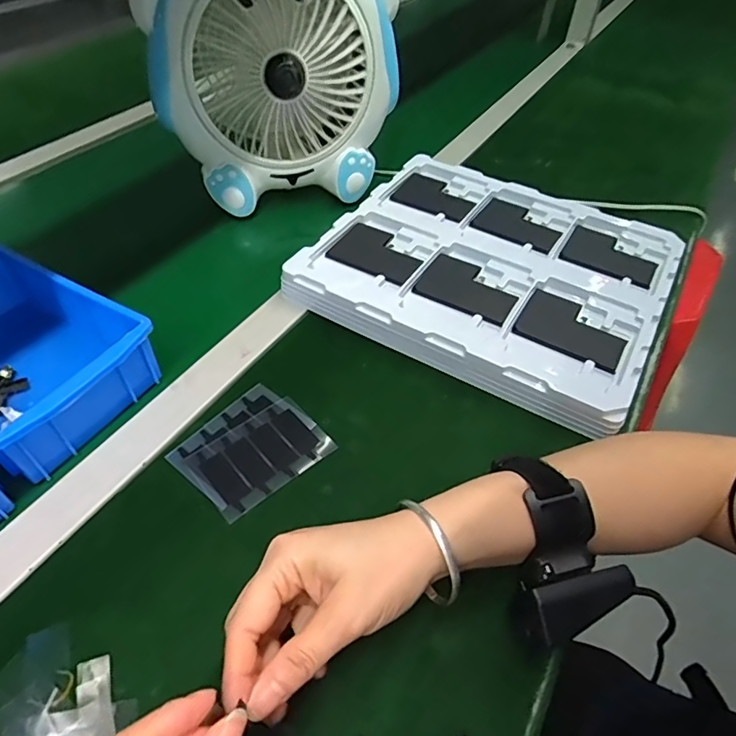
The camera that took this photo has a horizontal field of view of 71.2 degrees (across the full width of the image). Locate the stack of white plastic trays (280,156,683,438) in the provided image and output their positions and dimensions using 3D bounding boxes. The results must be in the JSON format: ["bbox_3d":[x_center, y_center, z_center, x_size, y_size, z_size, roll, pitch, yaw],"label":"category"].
[{"bbox_3d":[0.127,-0.103,0.523,0.309,0.040,0.285,26,50,19],"label":"stack of white plastic trays"}]

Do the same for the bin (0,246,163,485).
[{"bbox_3d":[-0.282,-0.013,0.400,0.207,0.064,0.130,26,52,19],"label":"bin"}]

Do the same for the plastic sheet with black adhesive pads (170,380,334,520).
[{"bbox_3d":[-0.087,0.058,0.385,0.096,0.004,0.085,-34,58,-28],"label":"plastic sheet with black adhesive pads"}]

